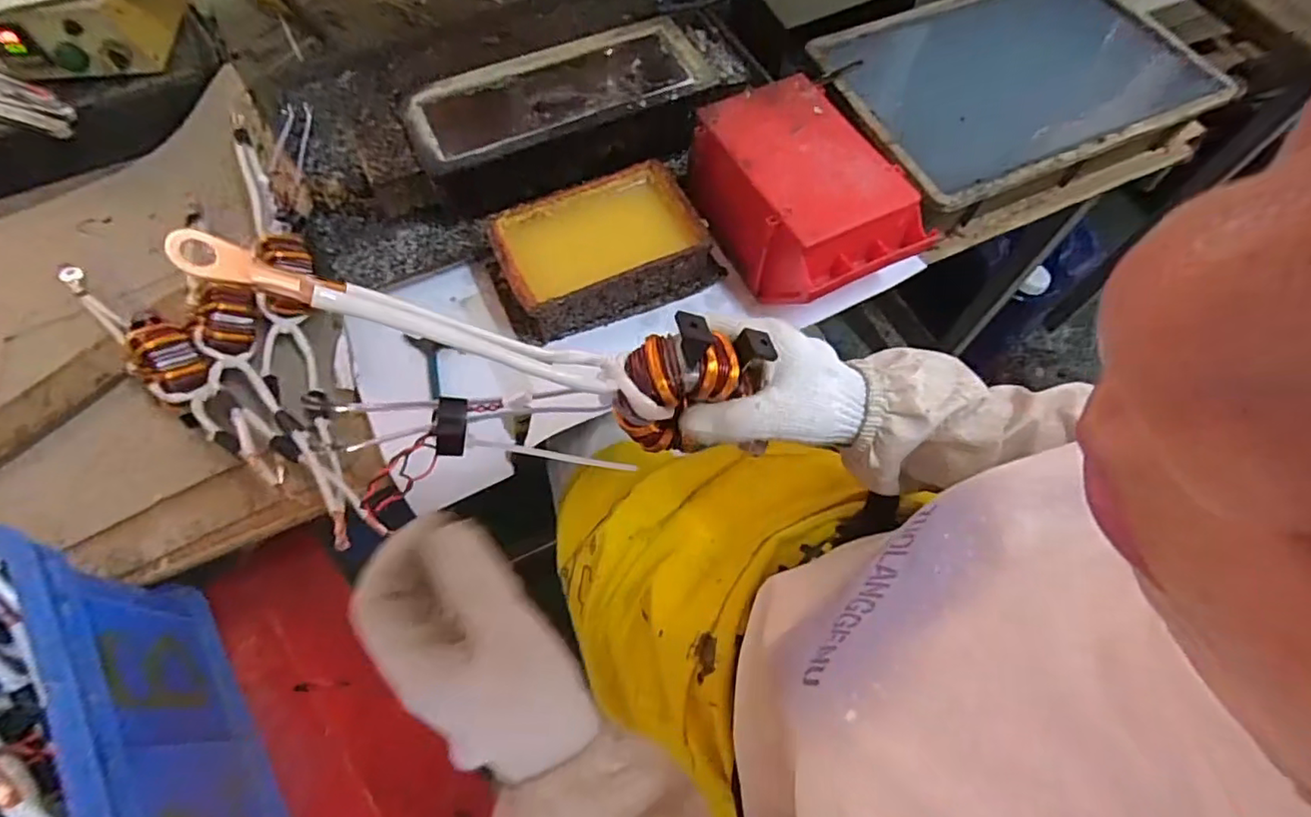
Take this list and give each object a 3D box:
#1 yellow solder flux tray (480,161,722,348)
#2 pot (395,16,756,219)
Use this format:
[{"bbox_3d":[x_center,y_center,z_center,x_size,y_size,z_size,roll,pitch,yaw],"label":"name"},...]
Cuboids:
[{"bbox_3d":[-0.061,-0.168,0.645,0.219,0.067,0.140,-23,67,-11],"label":"yellow solder flux tray"},{"bbox_3d":[-0.088,-0.345,0.721,0.364,0.087,0.156,-26,67,-12],"label":"pot"}]

